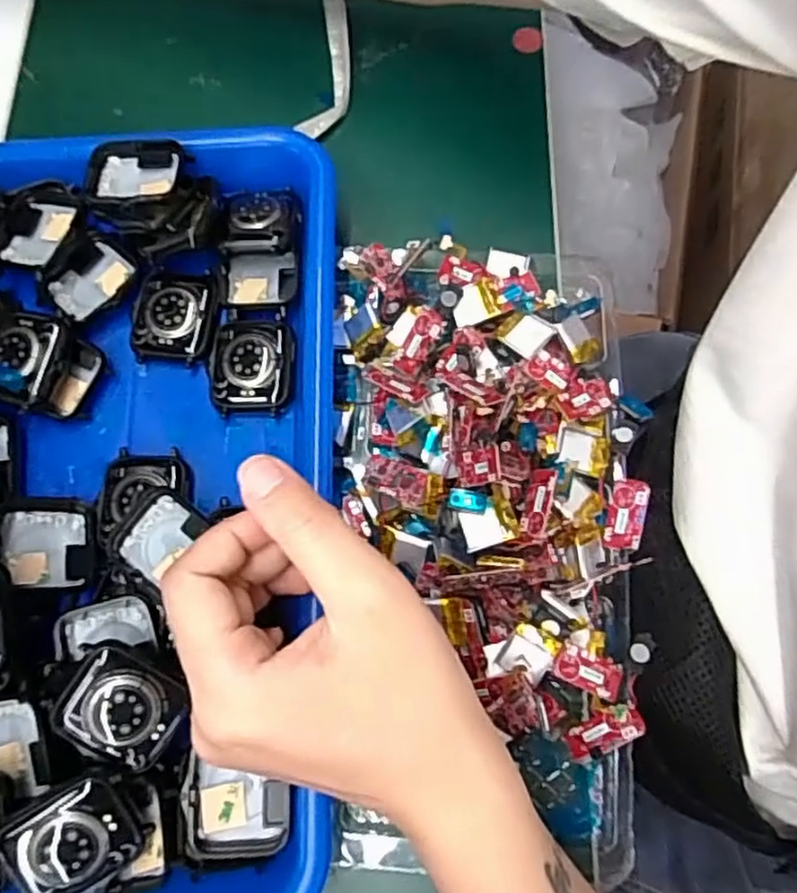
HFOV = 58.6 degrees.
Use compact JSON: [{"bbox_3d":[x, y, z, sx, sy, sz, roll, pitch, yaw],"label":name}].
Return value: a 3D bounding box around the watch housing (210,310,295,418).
[{"bbox_3d":[-0.064,-0.037,0.313,0.035,0.010,0.046,0,72,4],"label":"watch housing"}]

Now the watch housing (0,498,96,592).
[{"bbox_3d":[-0.140,0.039,0.283,0.035,0.014,0.042,-4,63,-23],"label":"watch housing"}]

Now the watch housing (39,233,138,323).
[{"bbox_3d":[-0.141,-0.076,0.325,0.034,0.014,0.039,32,77,13],"label":"watch housing"}]

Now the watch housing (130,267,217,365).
[{"bbox_3d":[-0.101,-0.060,0.318,0.036,0.006,0.043,4,73,5],"label":"watch housing"}]

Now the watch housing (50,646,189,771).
[{"bbox_3d":[-0.096,0.092,0.248,0.039,0.006,0.033,30,82,-10],"label":"watch housing"}]

